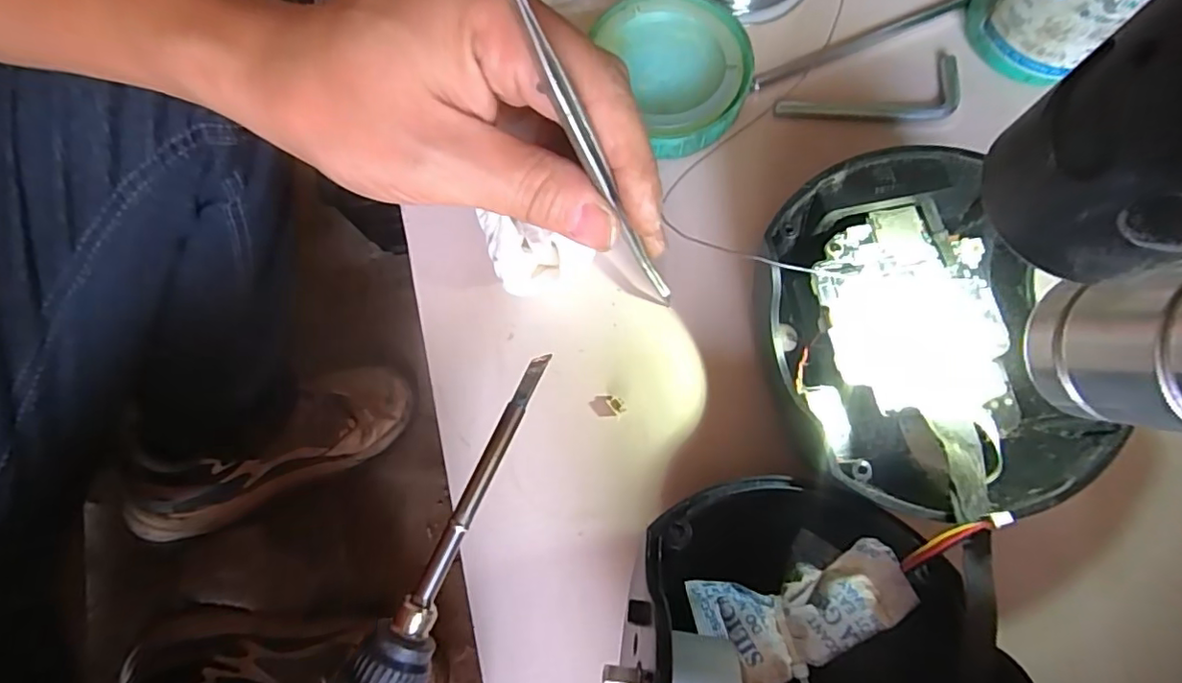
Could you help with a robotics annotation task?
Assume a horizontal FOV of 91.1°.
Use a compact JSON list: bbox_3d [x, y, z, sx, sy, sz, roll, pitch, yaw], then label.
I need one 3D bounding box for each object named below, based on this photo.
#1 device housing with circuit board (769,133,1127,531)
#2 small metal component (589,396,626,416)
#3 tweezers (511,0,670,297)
[{"bbox_3d":[0.100,-0.002,0.184,0.087,0.046,0.108,-6,76,-2],"label":"device housing with circuit board"},{"bbox_3d":[0.006,0.023,0.206,0.013,0.004,0.007,1,76,-1],"label":"small metal component"},{"bbox_3d":[-0.001,-0.057,0.164,0.004,0.126,0.007,-45,45,-11],"label":"tweezers"}]

